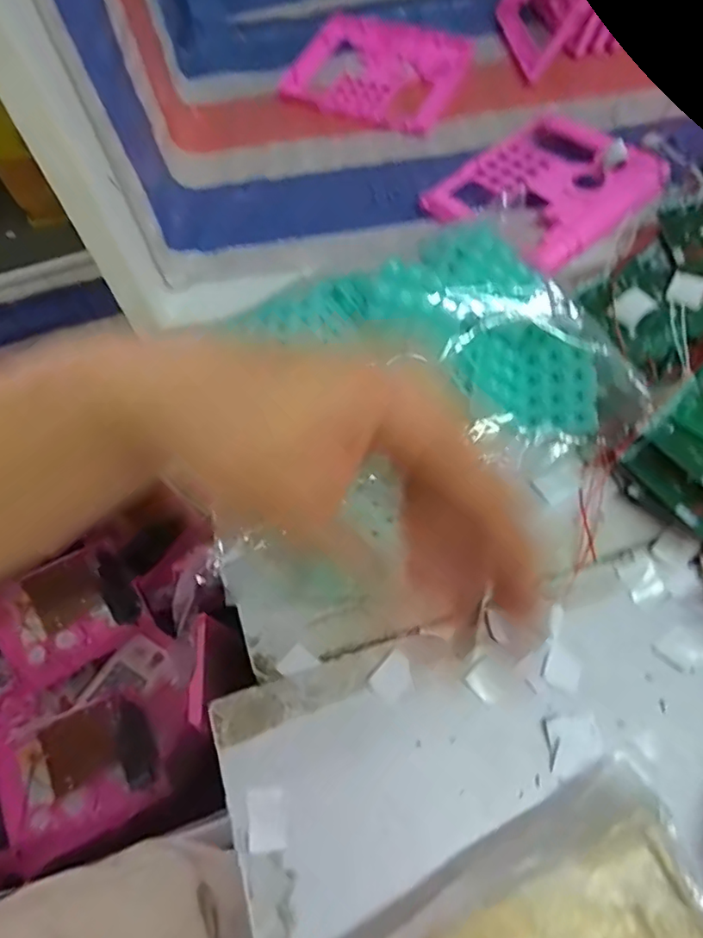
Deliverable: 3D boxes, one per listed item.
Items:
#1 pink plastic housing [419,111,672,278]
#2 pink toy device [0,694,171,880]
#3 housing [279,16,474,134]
[{"bbox_3d":[0.162,-0.228,0.471,0.155,0.030,0.133,-39,67,-15],"label":"pink plastic housing"},{"bbox_3d":[-0.311,0.349,0.653,0.163,0.030,0.139,-27,80,-22],"label":"pink toy device"},{"bbox_3d":[0.024,-0.404,0.575,0.163,0.015,0.145,20,66,13],"label":"housing"}]

